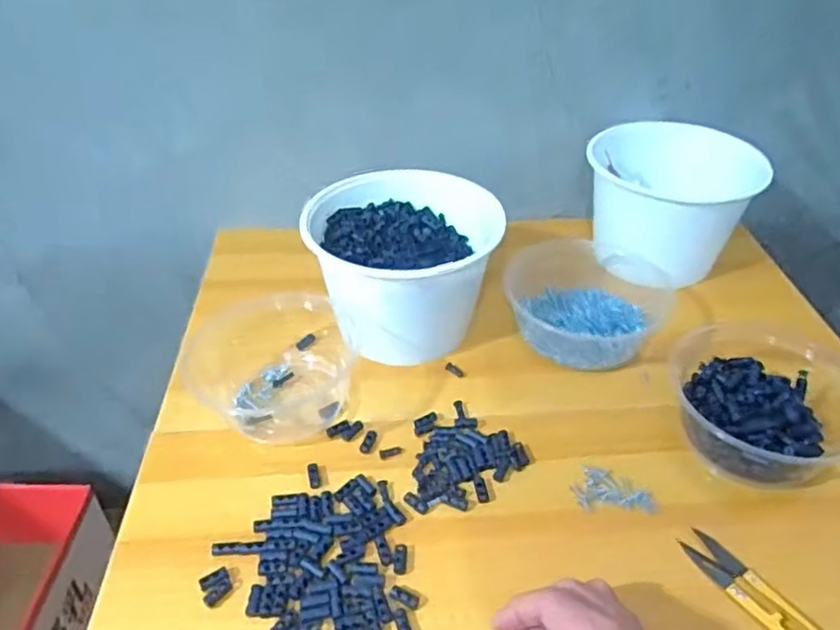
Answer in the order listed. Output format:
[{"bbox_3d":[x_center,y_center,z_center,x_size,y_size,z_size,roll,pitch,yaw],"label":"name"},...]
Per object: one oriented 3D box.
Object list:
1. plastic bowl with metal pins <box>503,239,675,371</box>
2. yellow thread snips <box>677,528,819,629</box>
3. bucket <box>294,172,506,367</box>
[{"bbox_3d":[0.147,-0.017,0.590,0.133,0.052,0.128,0,39,0],"label":"plastic bowl with metal pins"},{"bbox_3d":[0.206,0.171,0.400,0.024,0.010,0.103,-22,44,-25],"label":"yellow thread snips"},{"bbox_3d":[-0.017,-0.049,0.586,0.148,0.110,0.148,0,39,0],"label":"bucket"}]

